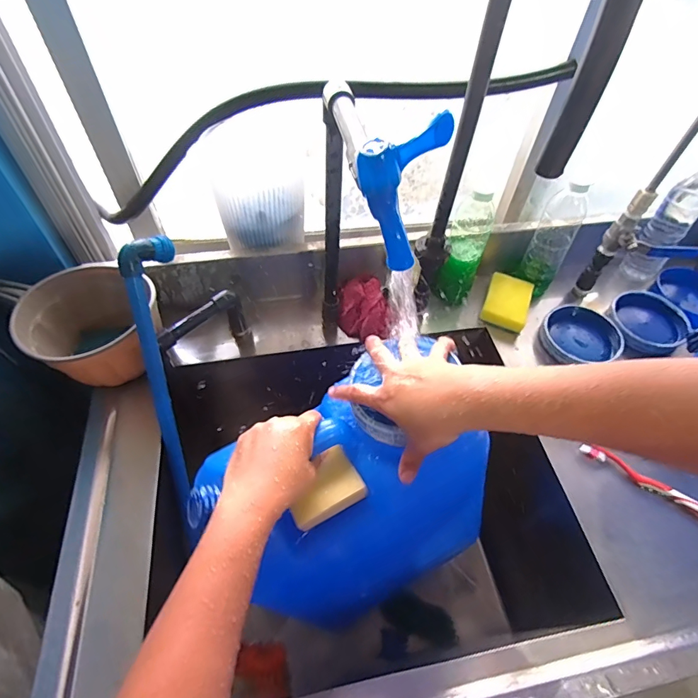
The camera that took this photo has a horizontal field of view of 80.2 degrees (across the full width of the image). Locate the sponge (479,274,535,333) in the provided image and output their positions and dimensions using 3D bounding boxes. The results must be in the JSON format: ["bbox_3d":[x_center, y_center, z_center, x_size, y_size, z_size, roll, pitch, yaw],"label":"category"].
[{"bbox_3d":[0.271,-0.081,0.709,0.070,0.027,0.109,20,54,12],"label":"sponge"}]

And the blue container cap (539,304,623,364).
[{"bbox_3d":[0.375,-0.020,0.684,0.122,0.038,0.112,2,52,-2],"label":"blue container cap"}]

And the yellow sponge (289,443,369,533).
[{"bbox_3d":[-0.027,0.138,0.419,0.073,0.013,0.062,-22,57,-19],"label":"yellow sponge"}]

